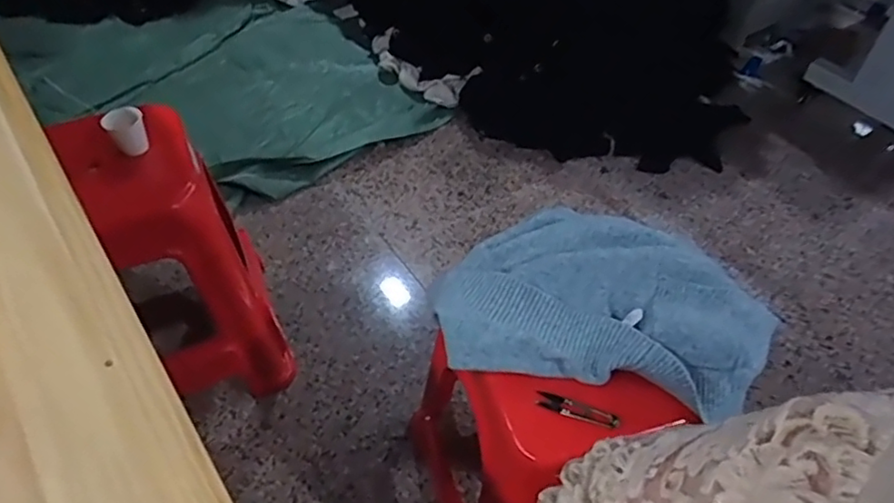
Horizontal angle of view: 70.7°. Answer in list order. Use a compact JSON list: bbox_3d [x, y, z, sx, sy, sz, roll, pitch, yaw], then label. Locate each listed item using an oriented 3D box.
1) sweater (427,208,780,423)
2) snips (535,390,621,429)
[{"bbox_3d":[0.202,0.069,0.812,0.429,0.102,0.246,15,49,11],"label":"sweater"},{"bbox_3d":[0.156,0.192,0.759,0.099,0.010,0.020,19,50,15],"label":"snips"}]

